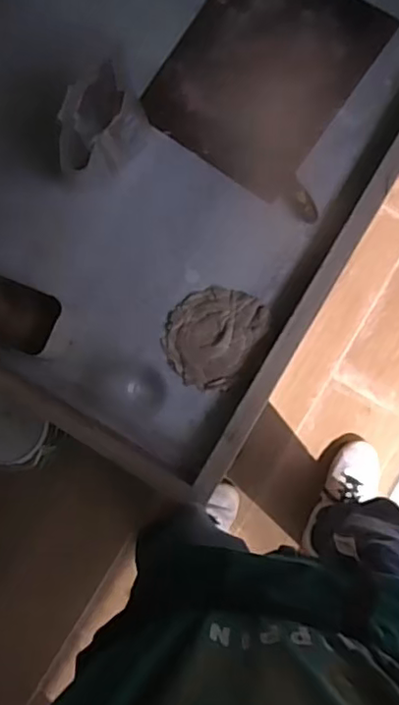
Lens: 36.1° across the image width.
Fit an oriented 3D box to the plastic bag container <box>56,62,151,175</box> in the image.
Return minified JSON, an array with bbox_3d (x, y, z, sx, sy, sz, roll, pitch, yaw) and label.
[{"bbox_3d":[-0.160,-0.382,1.015,0.097,0.168,0.202,16,86,8],"label":"plastic bag container"}]

